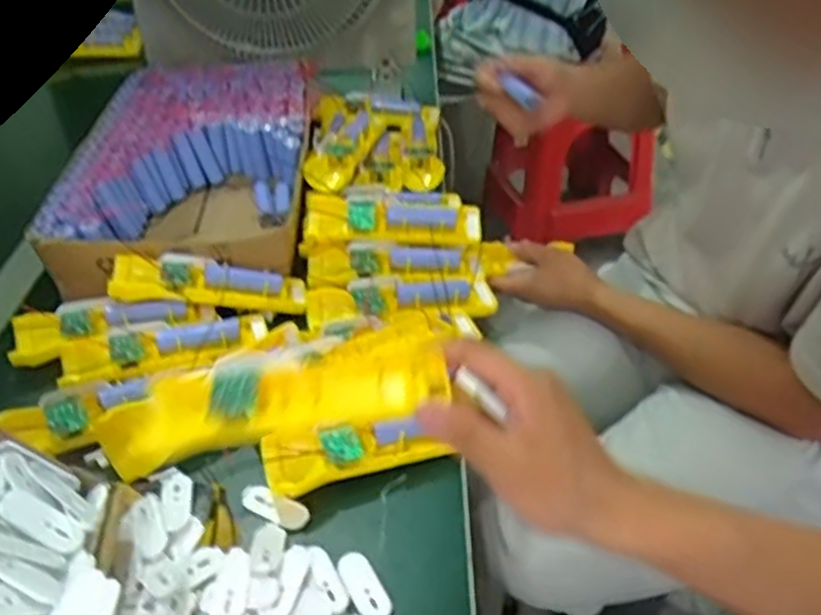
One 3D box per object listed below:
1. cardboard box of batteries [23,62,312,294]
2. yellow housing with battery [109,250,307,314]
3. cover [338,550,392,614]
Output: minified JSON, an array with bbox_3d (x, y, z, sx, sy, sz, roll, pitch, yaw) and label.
[{"bbox_3d":[-0.235,-0.153,0.841,0.241,0.079,0.417,-3,38,-1],"label":"cardboard box of batteries"},{"bbox_3d":[-0.176,-0.023,0.675,0.164,0.028,0.045,7,36,-10],"label":"yellow housing with battery"},{"bbox_3d":[-0.028,0.171,0.465,0.019,0.005,0.050,-19,41,-21],"label":"cover"}]

